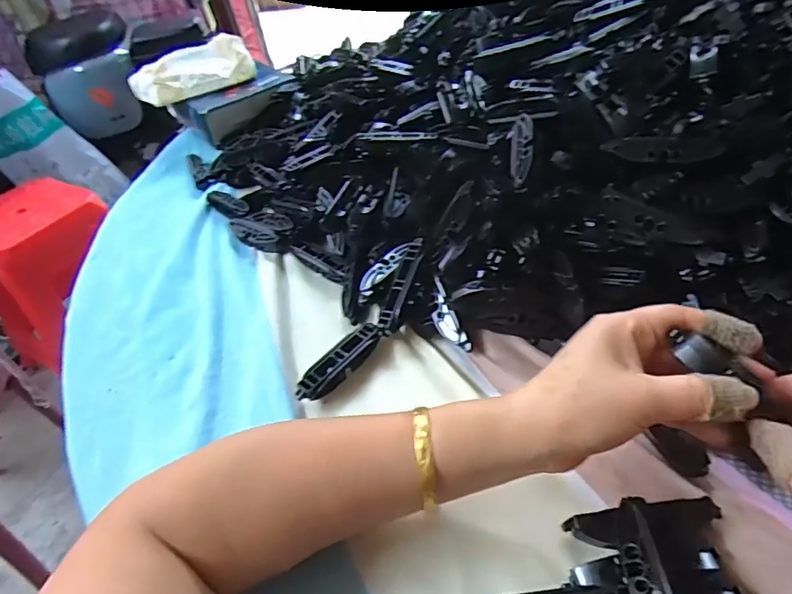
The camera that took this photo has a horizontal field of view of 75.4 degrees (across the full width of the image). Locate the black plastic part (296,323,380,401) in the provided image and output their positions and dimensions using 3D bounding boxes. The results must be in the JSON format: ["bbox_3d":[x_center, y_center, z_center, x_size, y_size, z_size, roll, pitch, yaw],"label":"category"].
[{"bbox_3d":[-0.043,0.049,0.381,0.019,0.017,0.078,29,55,31],"label":"black plastic part"}]

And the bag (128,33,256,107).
[{"bbox_3d":[-0.270,-0.302,0.685,0.154,0.041,0.076,-29,48,-20],"label":"bag"}]

